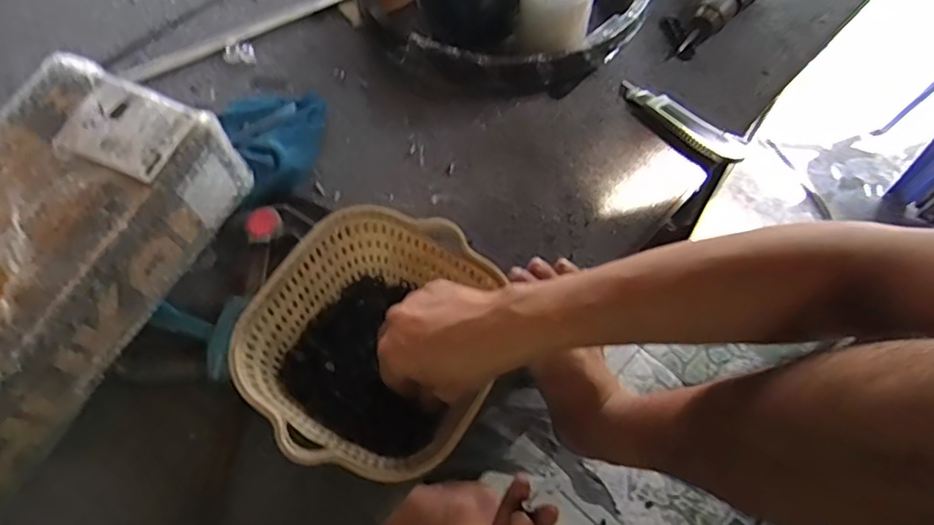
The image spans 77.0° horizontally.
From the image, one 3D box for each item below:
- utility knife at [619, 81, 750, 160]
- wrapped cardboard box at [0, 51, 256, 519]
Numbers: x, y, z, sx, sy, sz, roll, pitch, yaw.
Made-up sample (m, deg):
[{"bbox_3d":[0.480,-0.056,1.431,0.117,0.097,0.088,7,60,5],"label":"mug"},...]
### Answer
[{"bbox_3d":[0.231,-0.156,0.645,0.157,0.016,0.038,40,69,20],"label":"utility knife"},{"bbox_3d":[-0.362,0.010,0.479,0.167,0.101,0.360,23,63,12],"label":"wrapped cardboard box"}]

